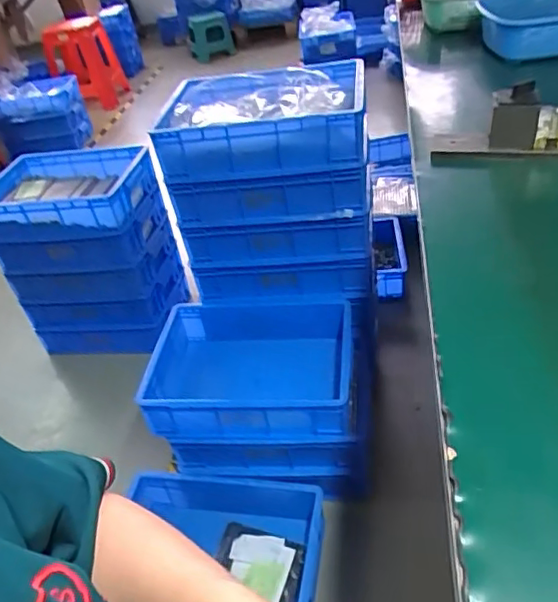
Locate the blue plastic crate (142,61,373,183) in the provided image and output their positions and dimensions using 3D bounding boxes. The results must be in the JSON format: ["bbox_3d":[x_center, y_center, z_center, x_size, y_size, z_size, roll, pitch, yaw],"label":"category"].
[{"bbox_3d":[-0.024,-0.381,1.213,0.409,0.129,0.308,-1,39,13],"label":"blue plastic crate"}]

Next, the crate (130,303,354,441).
[{"bbox_3d":[-0.054,0.145,1.223,0.411,0.131,0.308,-2,39,12],"label":"crate"}]

